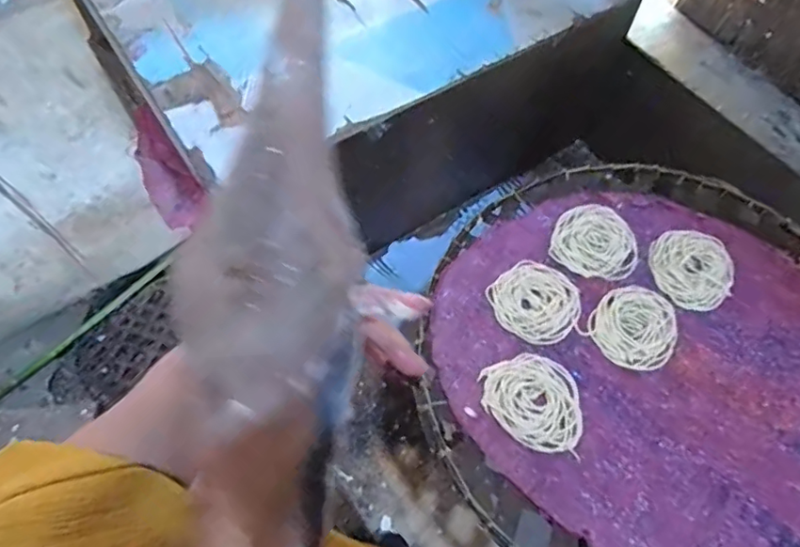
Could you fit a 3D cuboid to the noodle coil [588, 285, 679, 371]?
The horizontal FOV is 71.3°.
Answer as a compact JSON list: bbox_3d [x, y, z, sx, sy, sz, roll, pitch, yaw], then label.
[{"bbox_3d":[0.197,0.043,0.463,0.066,0.008,0.075,40,68,19],"label":"noodle coil"}]

